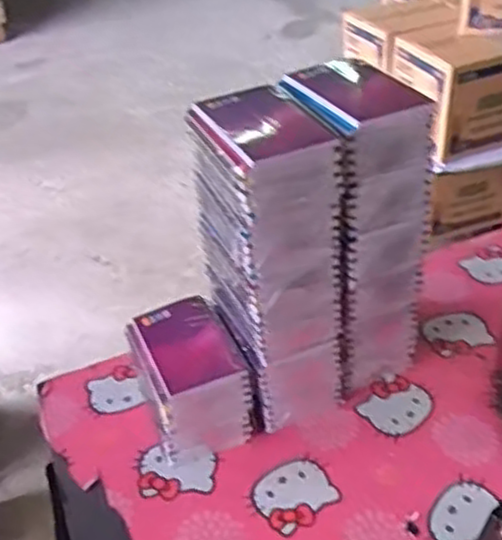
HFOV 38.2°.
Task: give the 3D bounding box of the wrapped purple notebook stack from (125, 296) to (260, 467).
[{"bbox_3d":[-0.062,0.112,0.768,0.101,0.129,0.130,-18,38,-16],"label":"wrapped purple notebook stack"}]

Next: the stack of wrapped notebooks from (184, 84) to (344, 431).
[{"bbox_3d":[0.023,0.009,0.723,0.108,0.339,0.136,-18,38,-16],"label":"stack of wrapped notebooks"}]

